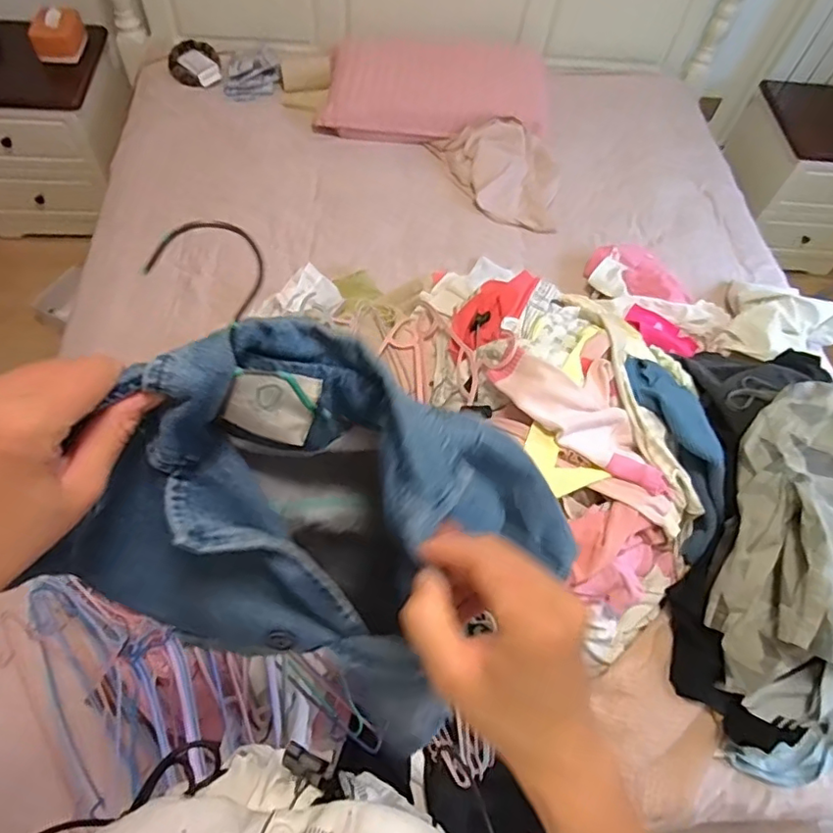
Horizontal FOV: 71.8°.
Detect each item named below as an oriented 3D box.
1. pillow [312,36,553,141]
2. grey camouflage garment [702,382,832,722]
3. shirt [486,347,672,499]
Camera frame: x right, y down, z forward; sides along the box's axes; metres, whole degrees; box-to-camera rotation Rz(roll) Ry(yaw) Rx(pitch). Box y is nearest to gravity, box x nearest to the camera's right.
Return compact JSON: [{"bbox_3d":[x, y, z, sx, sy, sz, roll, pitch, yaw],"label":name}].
[{"bbox_3d":[0.066,-0.983,1.700,0.660,0.108,0.452,3,59,-2],"label":"pillow"},{"bbox_3d":[0.610,0.179,0.880,0.287,0.200,0.481,17,60,6],"label":"grey camouflage garment"},{"bbox_3d":[0.263,-0.014,0.865,0.309,0.071,0.155,31,63,14],"label":"shirt"}]

